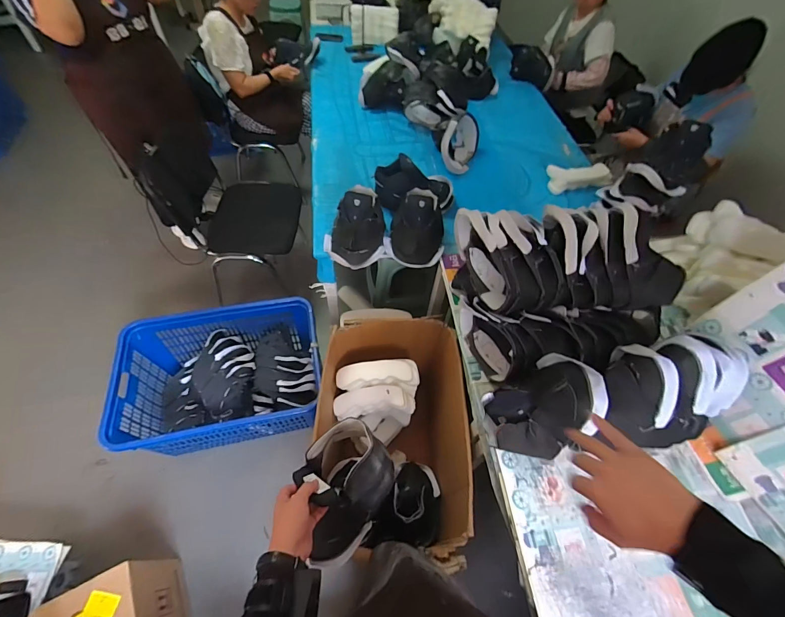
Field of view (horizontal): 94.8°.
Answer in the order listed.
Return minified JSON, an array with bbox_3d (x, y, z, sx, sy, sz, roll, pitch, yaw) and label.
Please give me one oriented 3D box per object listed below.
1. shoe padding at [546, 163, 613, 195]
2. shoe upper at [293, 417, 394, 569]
[{"bbox_3d":[0.760,-0.526,1.448,0.268,0.051,0.134,-10,57,-11],"label":"shoe padding"},{"bbox_3d":[-0.105,0.357,0.712,0.163,0.160,0.233,27,57,14],"label":"shoe upper"}]

